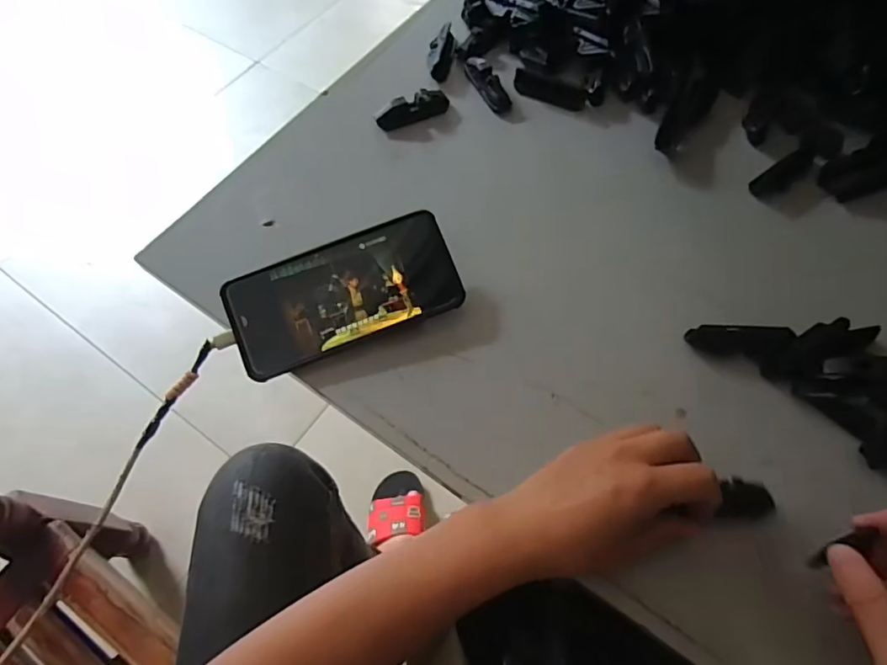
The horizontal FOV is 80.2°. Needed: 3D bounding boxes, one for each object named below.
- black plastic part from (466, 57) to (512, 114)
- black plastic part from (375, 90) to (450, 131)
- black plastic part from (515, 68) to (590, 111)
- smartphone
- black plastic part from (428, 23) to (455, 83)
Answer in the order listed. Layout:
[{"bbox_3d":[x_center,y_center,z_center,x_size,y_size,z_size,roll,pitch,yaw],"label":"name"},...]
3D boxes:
[{"bbox_3d":[0.044,-0.245,0.516,0.019,0.019,0.074,-24,64,-11],"label":"black plastic part"},{"bbox_3d":[-0.030,-0.214,0.501,0.072,0.018,0.018,-24,64,-11],"label":"black plastic part"},{"bbox_3d":[0.102,-0.233,0.509,0.072,0.015,0.019,23,65,13],"label":"black plastic part"},{"bbox_3d":[-0.074,-0.030,0.393,0.166,0.005,0.078,-21,84,-5],"label":"smartphone"},{"bbox_3d":[-0.003,-0.288,0.533,0.022,0.016,0.073,5,62,4],"label":"black plastic part"}]

